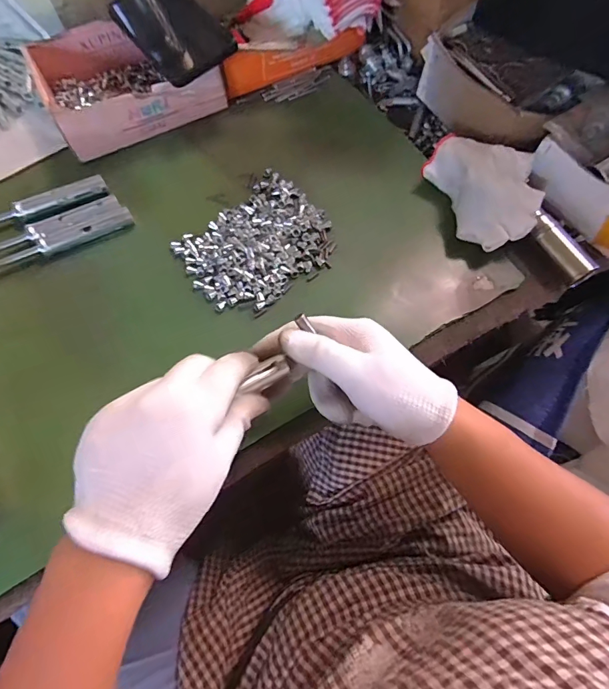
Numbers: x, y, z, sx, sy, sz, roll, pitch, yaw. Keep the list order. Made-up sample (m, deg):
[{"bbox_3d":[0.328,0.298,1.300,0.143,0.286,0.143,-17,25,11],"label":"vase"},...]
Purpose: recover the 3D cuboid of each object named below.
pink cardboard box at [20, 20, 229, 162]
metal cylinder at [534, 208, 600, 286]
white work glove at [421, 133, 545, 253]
[{"bbox_3d":[-0.195,-0.292,0.440,0.174,0.051,0.148,-27,72,-11],"label":"pink cardboard box"},{"bbox_3d":[0.241,-0.092,0.379,0.023,0.020,0.074,-21,71,-9],"label":"metal cylinder"},{"bbox_3d":[0.177,-0.150,0.388,0.086,0.049,0.119,-18,70,-7],"label":"white work glove"}]

